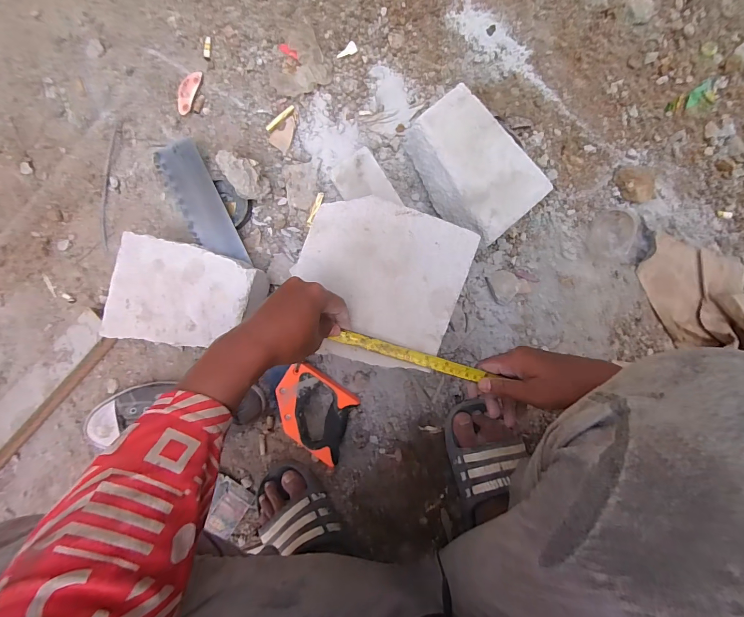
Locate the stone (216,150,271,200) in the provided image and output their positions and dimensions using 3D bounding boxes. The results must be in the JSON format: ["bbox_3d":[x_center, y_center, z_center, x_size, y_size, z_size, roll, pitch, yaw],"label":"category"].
[{"bbox_3d":[-0.200,-0.210,0.569,0.055,0.064,0.086,-31,89,1],"label":"stone"}]

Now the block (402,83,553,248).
[{"bbox_3d":[0.144,-0.204,0.544,0.128,0.092,0.199,-39,89,1],"label":"block"}]

